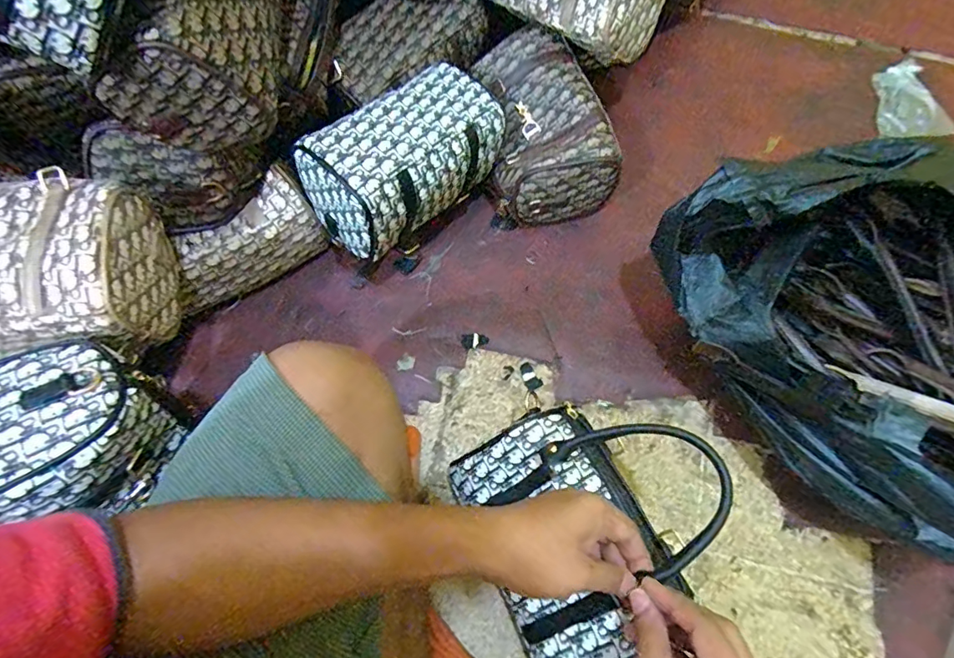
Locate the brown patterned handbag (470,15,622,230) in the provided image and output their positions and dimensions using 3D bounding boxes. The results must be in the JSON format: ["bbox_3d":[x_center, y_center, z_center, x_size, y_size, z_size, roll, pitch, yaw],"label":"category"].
[{"bbox_3d":[0.074,-0.251,0.646,0.139,0.128,0.219,-20,73,-6],"label":"brown patterned handbag"}]

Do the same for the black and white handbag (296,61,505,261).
[{"bbox_3d":[-0.077,-0.197,0.562,0.116,0.114,0.233,42,77,12],"label":"black and white handbag"}]

